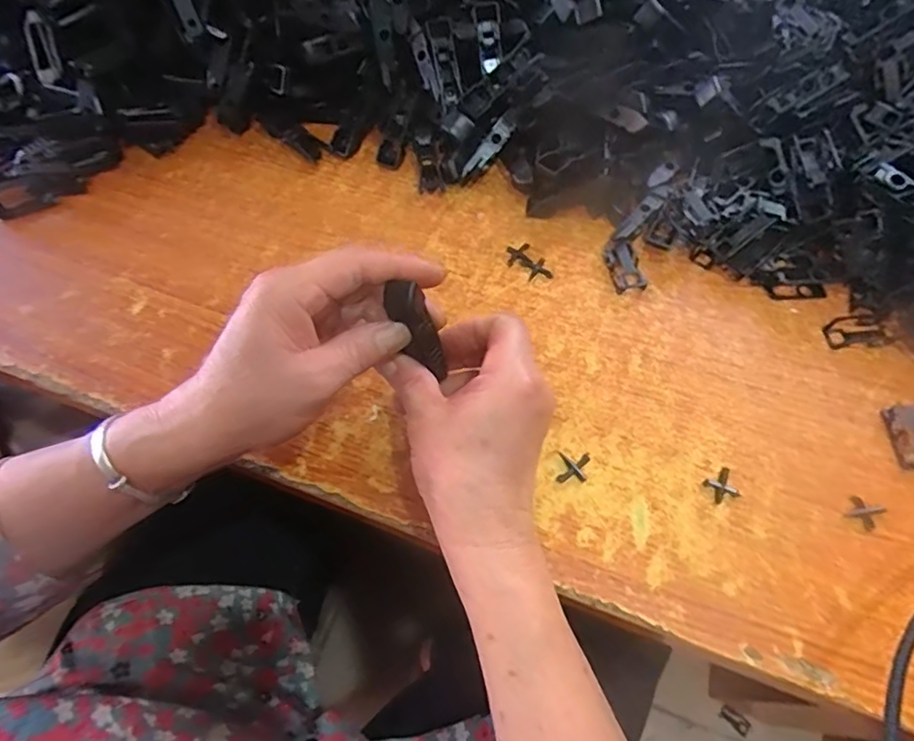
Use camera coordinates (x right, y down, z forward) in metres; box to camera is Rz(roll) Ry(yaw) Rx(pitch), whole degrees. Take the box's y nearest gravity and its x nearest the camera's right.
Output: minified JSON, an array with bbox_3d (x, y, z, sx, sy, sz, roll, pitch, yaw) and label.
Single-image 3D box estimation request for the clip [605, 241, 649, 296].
[{"bbox_3d":[0.114,-0.069,0.397,0.018,0.012,0.035,-11,62,-4],"label":"clip"}]

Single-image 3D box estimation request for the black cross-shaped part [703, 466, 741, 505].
[{"bbox_3d":[0.150,0.065,0.332,0.017,0.004,0.017,-16,63,-7],"label":"black cross-shaped part"}]

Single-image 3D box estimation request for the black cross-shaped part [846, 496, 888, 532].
[{"bbox_3d":[0.225,0.078,0.321,0.017,0.004,0.016,30,67,16],"label":"black cross-shaped part"}]

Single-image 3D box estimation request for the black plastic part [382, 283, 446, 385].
[{"bbox_3d":[-0.020,-0.018,0.318,0.018,0.066,0.013,-42,42,-18],"label":"black plastic part"}]

